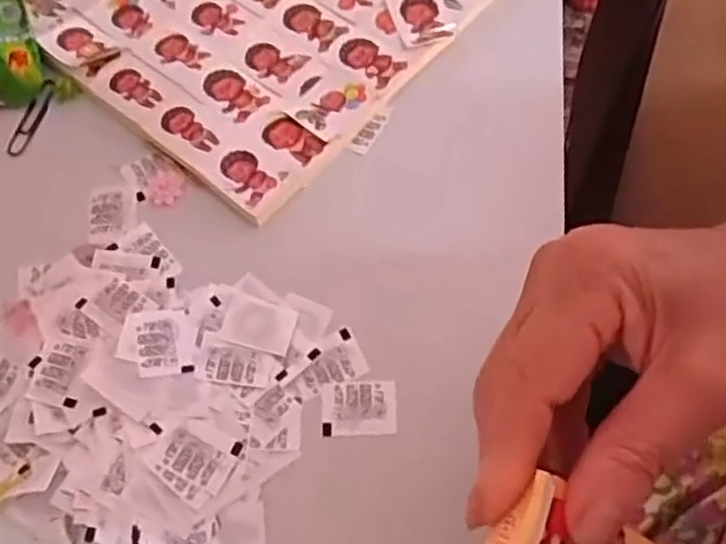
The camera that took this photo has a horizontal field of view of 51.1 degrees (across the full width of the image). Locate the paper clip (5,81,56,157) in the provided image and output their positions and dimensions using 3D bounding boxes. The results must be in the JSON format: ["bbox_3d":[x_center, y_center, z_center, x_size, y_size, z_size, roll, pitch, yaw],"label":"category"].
[{"bbox_3d":[-0.172,-0.082,0.394,0.009,0.006,0.046,19,68,5],"label":"paper clip"}]

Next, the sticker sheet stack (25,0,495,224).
[{"bbox_3d":[-0.020,-0.179,0.423,0.183,0.010,0.291,41,72,13],"label":"sticker sheet stack"}]

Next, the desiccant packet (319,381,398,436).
[{"bbox_3d":[-0.001,0.058,0.324,0.031,0.004,0.023,-2,68,-3],"label":"desiccant packet"}]

